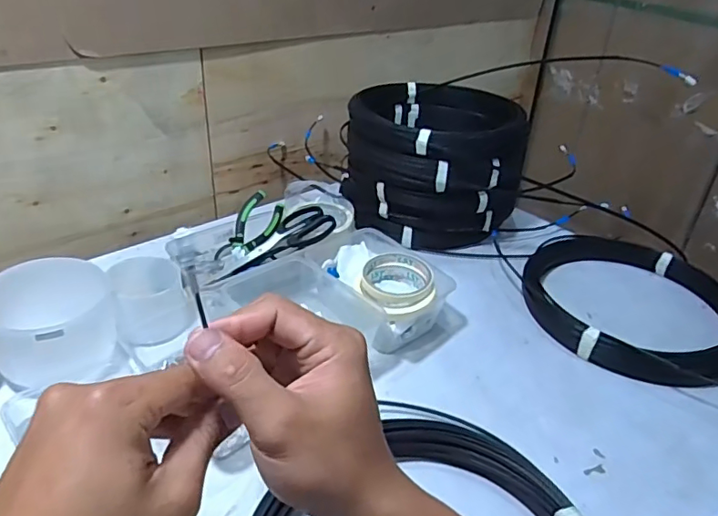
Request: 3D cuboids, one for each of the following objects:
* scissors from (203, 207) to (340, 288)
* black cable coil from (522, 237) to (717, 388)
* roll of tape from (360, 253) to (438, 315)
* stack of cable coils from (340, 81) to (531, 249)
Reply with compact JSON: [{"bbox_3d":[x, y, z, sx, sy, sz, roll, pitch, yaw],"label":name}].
[{"bbox_3d":[-0.122,-0.018,0.734,0.179,0.020,0.075,-31,47,-10],"label":"scissors"},{"bbox_3d":[0.365,0.053,0.707,0.263,0.052,0.274,3,32,-2],"label":"black cable coil"},{"bbox_3d":[0.046,0.033,0.653,0.086,0.033,0.107,-3,38,-14],"label":"roll of tape"},{"bbox_3d":[0.116,-0.156,0.877,0.265,0.181,0.264,5,32,2],"label":"stack of cable coils"}]

